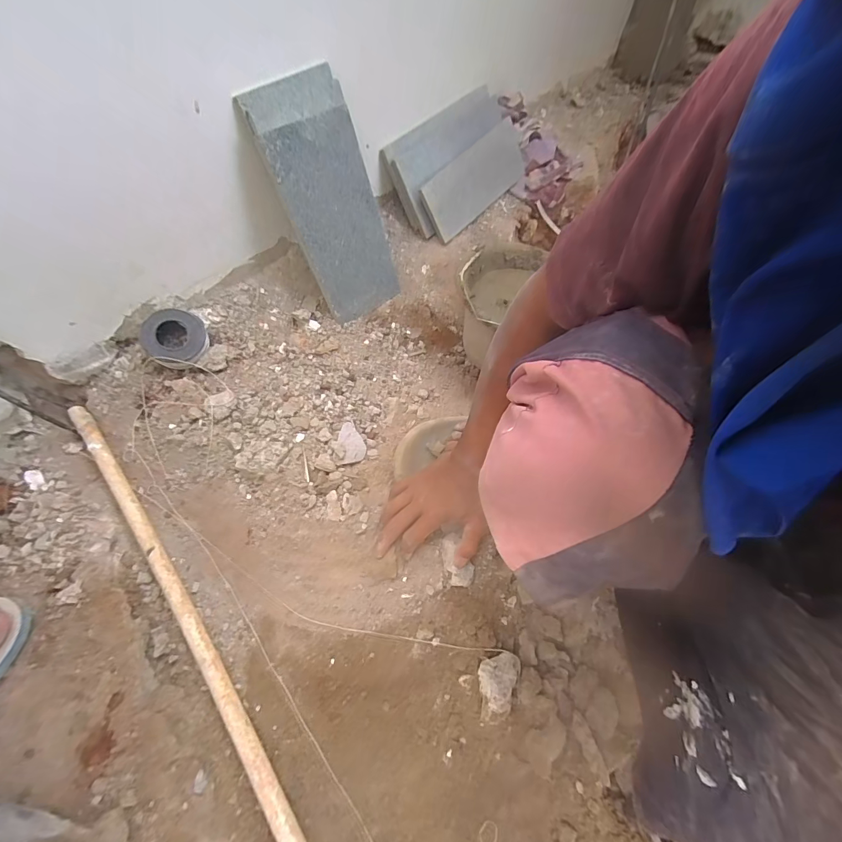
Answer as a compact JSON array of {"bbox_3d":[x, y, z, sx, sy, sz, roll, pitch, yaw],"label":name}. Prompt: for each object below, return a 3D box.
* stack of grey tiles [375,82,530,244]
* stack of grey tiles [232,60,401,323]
[{"bbox_3d":[0.091,-0.529,0.797,0.312,0.194,0.054,-43,28,-14],"label":"stack of grey tiles"},{"bbox_3d":[-0.139,-0.340,0.631,0.048,0.340,0.164,25,58,41],"label":"stack of grey tiles"}]

